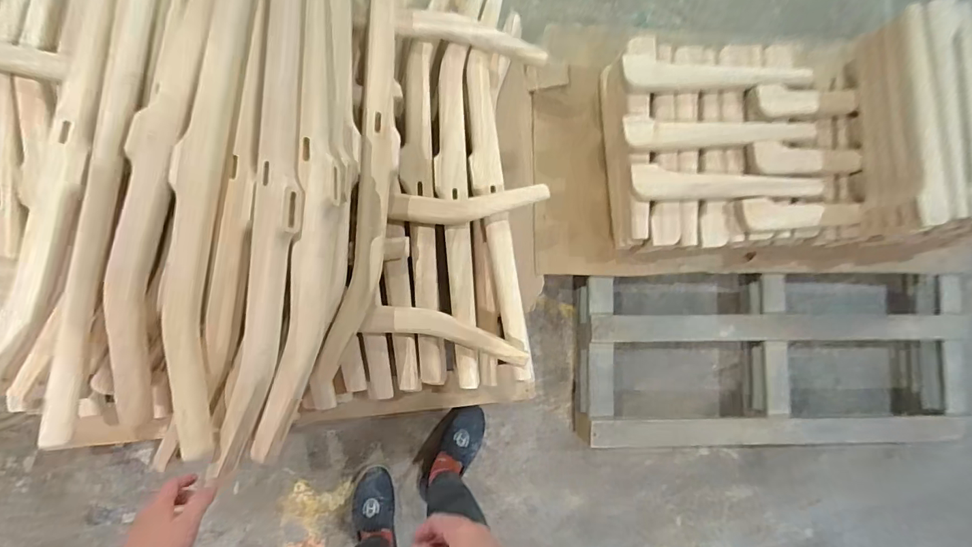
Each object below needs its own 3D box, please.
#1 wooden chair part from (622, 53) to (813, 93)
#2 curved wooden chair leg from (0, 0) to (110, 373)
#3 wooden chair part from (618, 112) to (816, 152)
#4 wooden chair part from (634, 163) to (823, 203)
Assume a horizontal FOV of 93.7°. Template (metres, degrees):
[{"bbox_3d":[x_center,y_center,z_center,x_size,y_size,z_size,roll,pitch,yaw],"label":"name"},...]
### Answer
[{"bbox_3d":[0.471,-0.398,0.921,0.407,0.052,0.070,0,87,-7],"label":"wooden chair part"},{"bbox_3d":[-0.628,-0.174,0.669,0.110,0.044,0.786,11,86,-6],"label":"curved wooden chair leg"},{"bbox_3d":[0.474,-0.295,0.931,0.412,0.030,0.071,-6,88,-7],"label":"wooden chair part"},{"bbox_3d":[0.485,-0.171,0.902,0.408,0.032,0.061,2,87,-7],"label":"wooden chair part"}]

